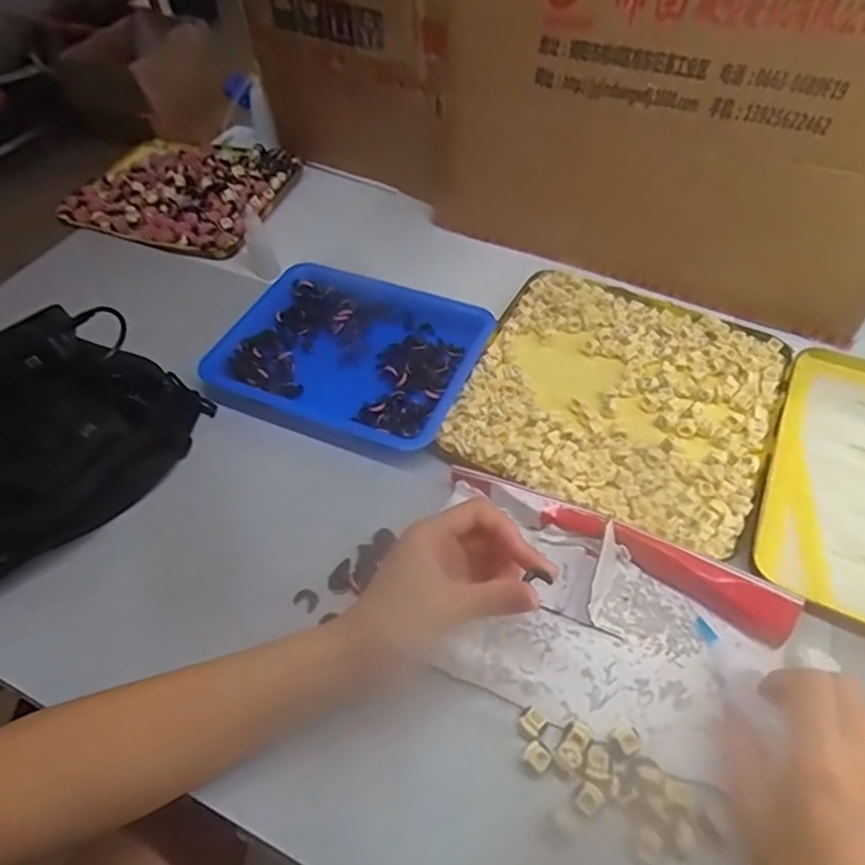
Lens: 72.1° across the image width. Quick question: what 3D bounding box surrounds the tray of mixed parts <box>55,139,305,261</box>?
[{"bbox_3d":[-0.304,-0.299,0.720,0.241,0.035,0.206,11,53,11],"label":"tray of mixed parts"}]

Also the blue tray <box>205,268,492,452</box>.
[{"bbox_3d":[-0.071,-0.074,0.520,0.213,0.023,0.175,19,55,16],"label":"blue tray"}]

